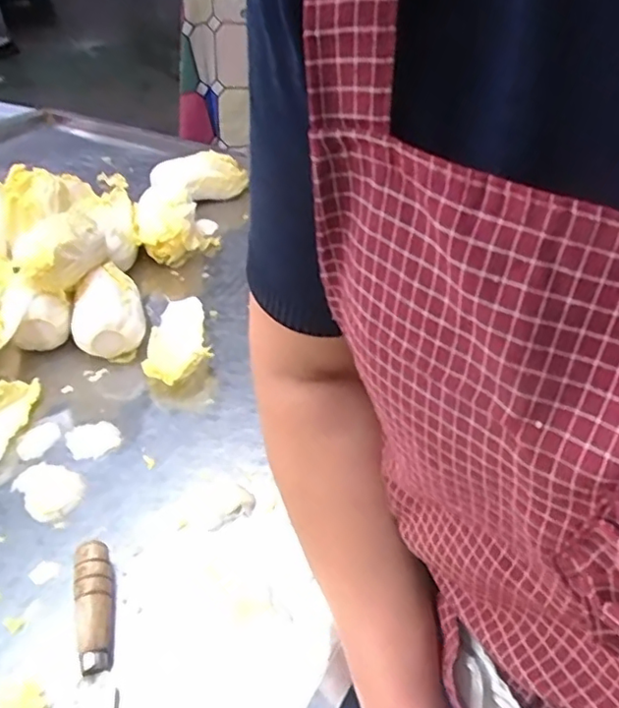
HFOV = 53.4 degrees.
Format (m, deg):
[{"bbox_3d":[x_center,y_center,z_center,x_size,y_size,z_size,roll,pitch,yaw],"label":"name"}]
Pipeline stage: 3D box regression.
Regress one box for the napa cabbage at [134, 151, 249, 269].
[{"bbox_3d":[-0.183,-0.208,0.878,0.122,0.076,0.232,7,41,12],"label":"napa cabbage"}]

